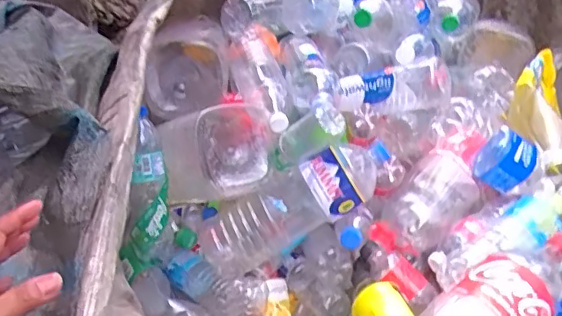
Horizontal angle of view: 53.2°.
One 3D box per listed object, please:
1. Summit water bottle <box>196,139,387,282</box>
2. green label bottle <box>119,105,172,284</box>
[{"bbox_3d":[0.015,0.073,0.878,0.327,0.111,0.079,-33,42,14],"label":"Summit water bottle"},{"bbox_3d":[-0.203,0.063,0.859,0.072,0.244,0.070,5,13,-1],"label":"green label bottle"}]

